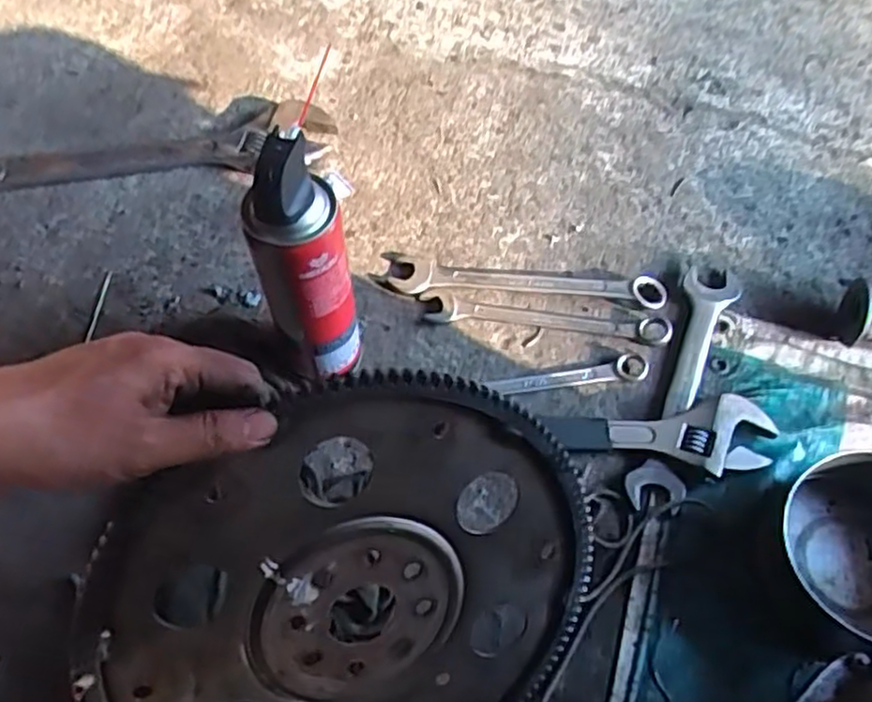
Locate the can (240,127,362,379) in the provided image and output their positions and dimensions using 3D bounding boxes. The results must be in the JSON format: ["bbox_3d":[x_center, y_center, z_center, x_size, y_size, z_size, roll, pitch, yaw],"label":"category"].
[{"bbox_3d":[-0.091,-0.054,0.512,0.061,0.208,0.057,2,58,-3],"label":"can"}]

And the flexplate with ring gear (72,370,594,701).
[{"bbox_3d":[-0.039,0.157,0.424,0.285,0.290,0.009,-33,29,-7],"label":"flexplate with ring gear"}]

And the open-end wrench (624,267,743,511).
[{"bbox_3d":[0.216,0.023,0.633,0.049,0.008,0.251,22,63,10],"label":"open-end wrench"}]

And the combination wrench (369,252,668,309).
[{"bbox_3d":[0.078,-0.061,0.672,0.263,0.010,0.043,7,62,3],"label":"combination wrench"}]

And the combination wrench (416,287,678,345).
[{"bbox_3d":[0.098,-0.028,0.657,0.220,0.011,0.031,7,62,3],"label":"combination wrench"}]

